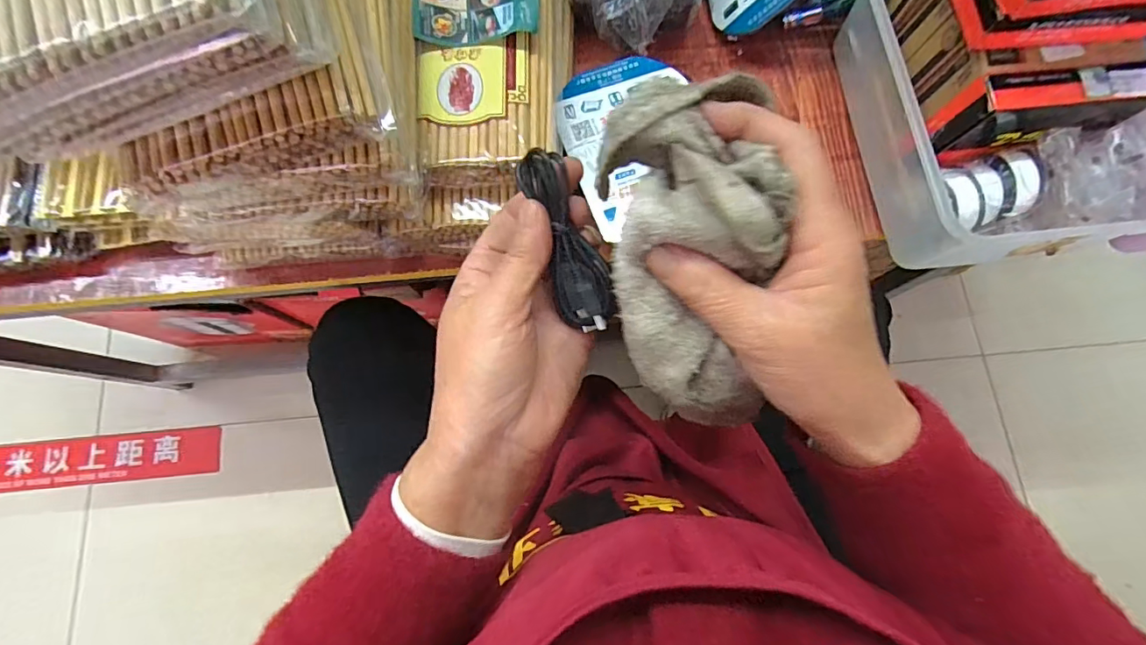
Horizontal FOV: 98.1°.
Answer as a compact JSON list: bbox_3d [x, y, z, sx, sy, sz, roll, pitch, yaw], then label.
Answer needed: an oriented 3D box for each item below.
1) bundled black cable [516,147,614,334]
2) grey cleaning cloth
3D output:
[{"bbox_3d":[-0.003,-0.037,0.229,0.023,0.020,0.084,-21,99,-5],"label":"bundled black cable"},{"bbox_3d":[0.050,-0.023,0.213,0.065,0.049,0.150,-8,113,-2],"label":"grey cleaning cloth"}]

